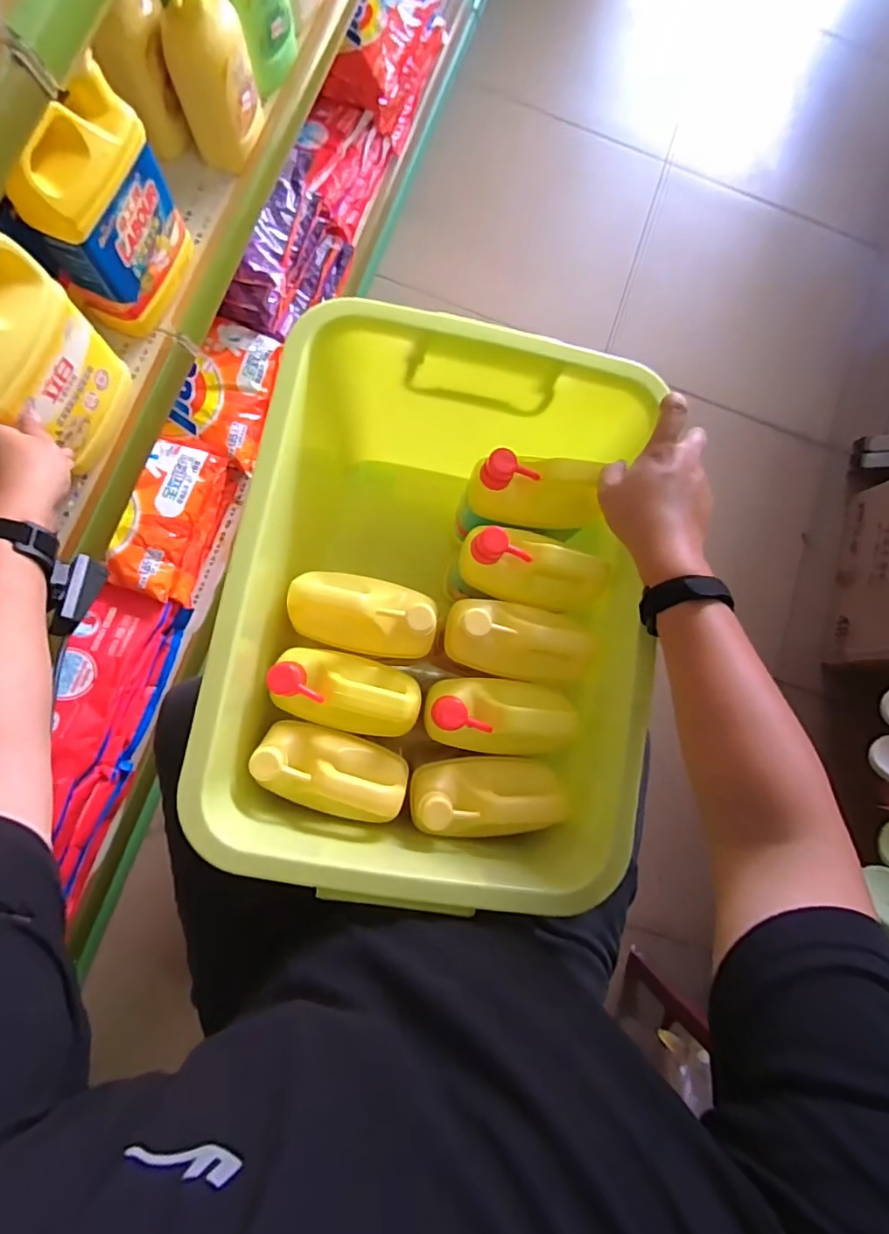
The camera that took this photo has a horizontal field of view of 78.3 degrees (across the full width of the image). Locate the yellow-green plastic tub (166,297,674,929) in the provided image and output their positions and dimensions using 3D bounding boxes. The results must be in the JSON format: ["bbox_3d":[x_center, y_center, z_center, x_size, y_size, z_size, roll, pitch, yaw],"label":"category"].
[{"bbox_3d":[-0.010,-0.009,0.596,0.358,0.273,0.501,9,82,-5],"label":"yellow-green plastic tub"}]

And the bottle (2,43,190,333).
[{"bbox_3d":[-0.357,-0.426,0.579,0.076,0.199,0.148,34,80,-1],"label":"bottle"}]

